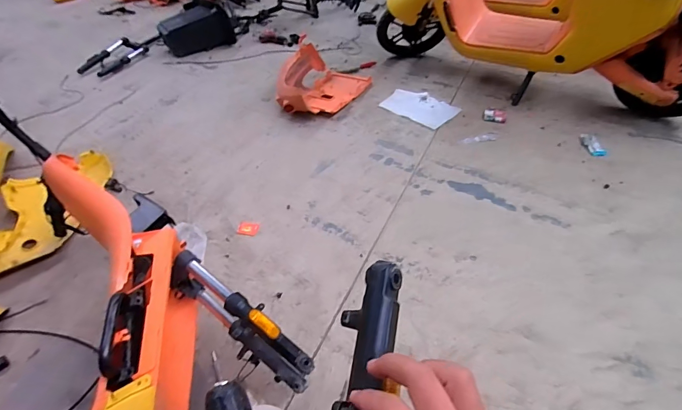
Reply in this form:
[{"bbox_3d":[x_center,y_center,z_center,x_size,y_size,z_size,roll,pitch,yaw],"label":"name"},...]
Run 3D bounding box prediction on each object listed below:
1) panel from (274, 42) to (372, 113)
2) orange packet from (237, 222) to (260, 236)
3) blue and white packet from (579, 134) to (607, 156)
[{"bbox_3d":[-0.083,-0.593,1.798,0.299,0.178,0.464,25,52,24],"label":"panel"},{"bbox_3d":[-0.303,0.078,1.252,0.066,0.007,0.050,5,45,7],"label":"orange packet"},{"bbox_3d":[0.988,-0.240,1.505,0.059,0.010,0.134,-1,44,1],"label":"blue and white packet"}]

